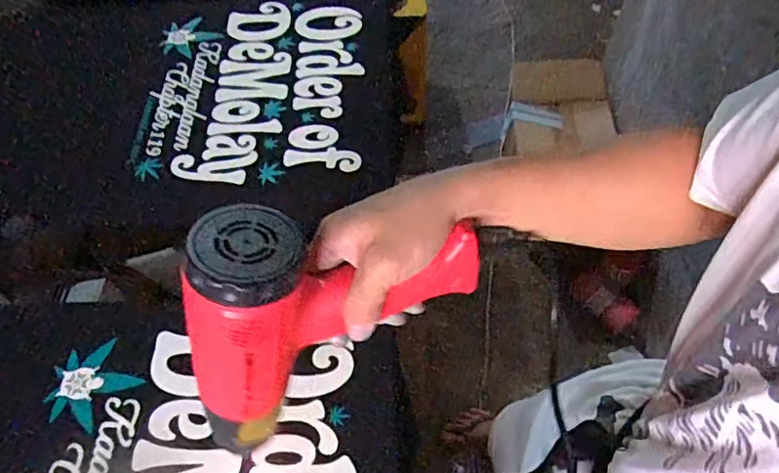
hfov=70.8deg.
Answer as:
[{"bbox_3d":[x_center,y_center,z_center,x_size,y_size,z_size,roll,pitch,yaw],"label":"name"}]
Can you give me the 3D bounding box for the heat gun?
[{"bbox_3d":[-0.047,0.038,0.367,0.206,0.149,0.080,-28,60,-12],"label":"heat gun"}]

